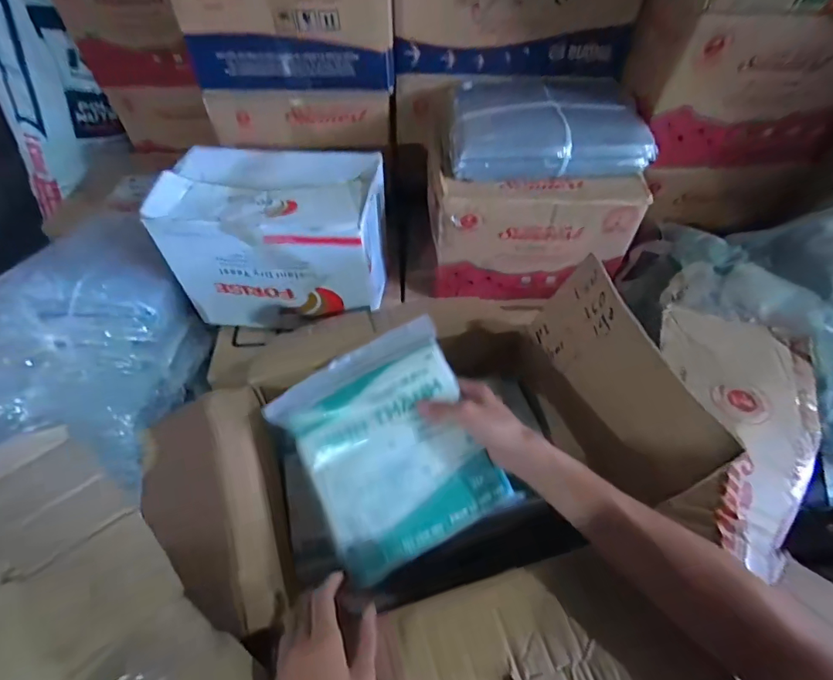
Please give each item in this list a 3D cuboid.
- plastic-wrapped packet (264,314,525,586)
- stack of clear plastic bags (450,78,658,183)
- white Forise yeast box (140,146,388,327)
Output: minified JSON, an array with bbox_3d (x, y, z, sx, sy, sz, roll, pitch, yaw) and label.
[{"bbox_3d":[-0.029,0.119,0.513,0.201,0.028,0.237,-26,70,-6],"label":"plastic-wrapped packet"},{"bbox_3d":[0.224,-0.372,0.778,0.331,0.082,0.197,0,52,1],"label":"stack of clear plastic bags"},{"bbox_3d":[-0.235,-0.173,0.802,0.334,0.253,0.197,4,53,4],"label":"white Forise yeast box"}]

